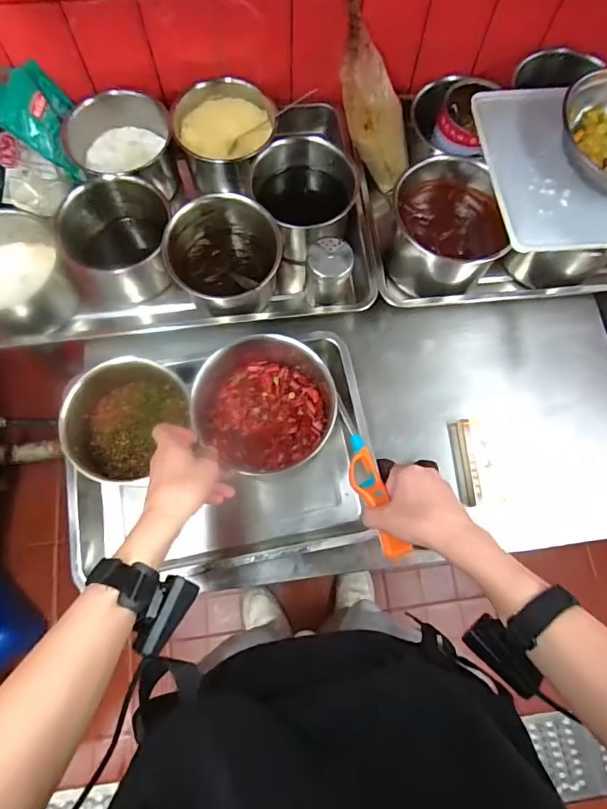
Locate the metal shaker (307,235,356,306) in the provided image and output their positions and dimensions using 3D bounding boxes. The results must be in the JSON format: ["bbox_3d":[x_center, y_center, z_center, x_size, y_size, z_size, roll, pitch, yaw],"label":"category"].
[{"bbox_3d":[0.043,-0.189,0.708,0.070,0.112,0.058,5,71,0],"label":"metal shaker"}]

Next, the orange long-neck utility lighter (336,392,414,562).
[{"bbox_3d":[0.077,0.085,0.619,0.039,0.031,0.219,-12,57,-5],"label":"orange long-neck utility lighter"}]

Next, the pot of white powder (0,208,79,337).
[{"bbox_3d":[-0.414,-0.182,0.690,0.145,0.122,0.153,0,71,-1],"label":"pot of white powder"}]

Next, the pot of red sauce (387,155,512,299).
[{"bbox_3d":[0.201,-0.260,0.732,0.143,0.134,0.156,0,71,-1],"label":"pot of red sauce"}]

